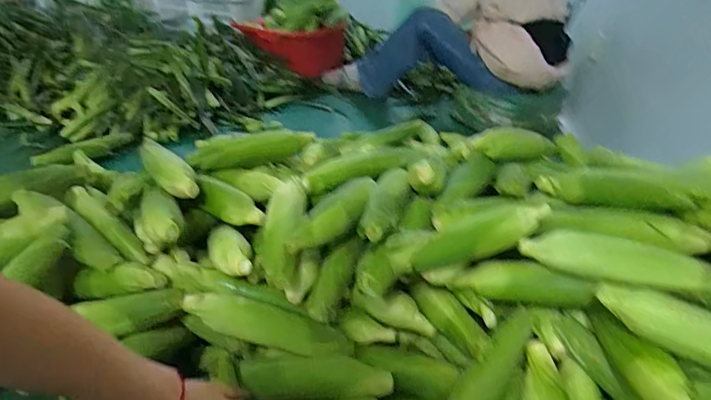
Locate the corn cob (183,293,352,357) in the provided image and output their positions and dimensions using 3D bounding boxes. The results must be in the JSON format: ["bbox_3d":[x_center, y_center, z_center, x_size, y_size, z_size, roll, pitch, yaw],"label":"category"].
[{"bbox_3d":[-0.120,0.174,0.624,0.231,0.049,0.050,8,30,1],"label":"corn cob"}]

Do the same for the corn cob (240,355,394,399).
[{"bbox_3d":[-0.055,0.249,0.616,0.203,0.049,0.049,4,30,-6],"label":"corn cob"}]

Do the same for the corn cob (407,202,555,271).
[{"bbox_3d":[0.169,0.043,0.592,0.209,0.051,0.052,-19,37,-13],"label":"corn cob"}]

